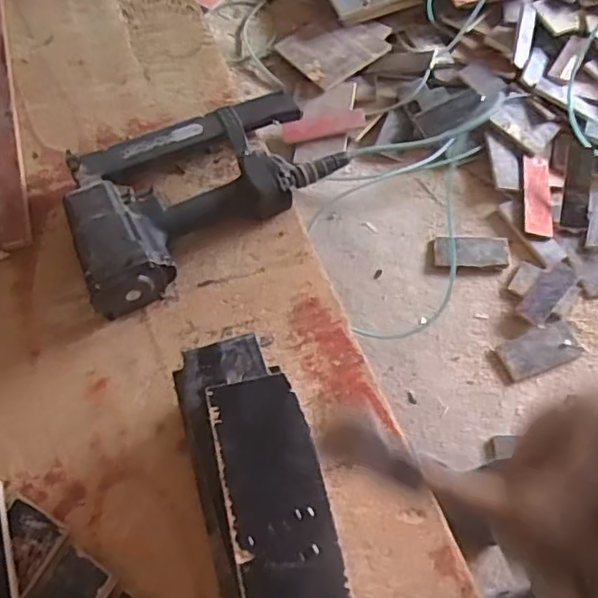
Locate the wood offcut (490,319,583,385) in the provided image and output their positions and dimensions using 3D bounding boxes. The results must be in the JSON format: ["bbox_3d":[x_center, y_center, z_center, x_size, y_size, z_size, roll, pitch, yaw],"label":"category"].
[{"bbox_3d":[0.518,0.113,1.314,0.188,0.014,0.093,-20,65,-8],"label":"wood offcut"}]

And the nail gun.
[{"bbox_3d":[-0.123,-0.142,0.711,0.323,0.080,0.204,-30,67,-16],"label":"nail gun"}]

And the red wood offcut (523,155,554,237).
[{"bbox_3d":[0.595,-0.256,1.501,0.072,0.020,0.229,7,64,5],"label":"red wood offcut"}]

